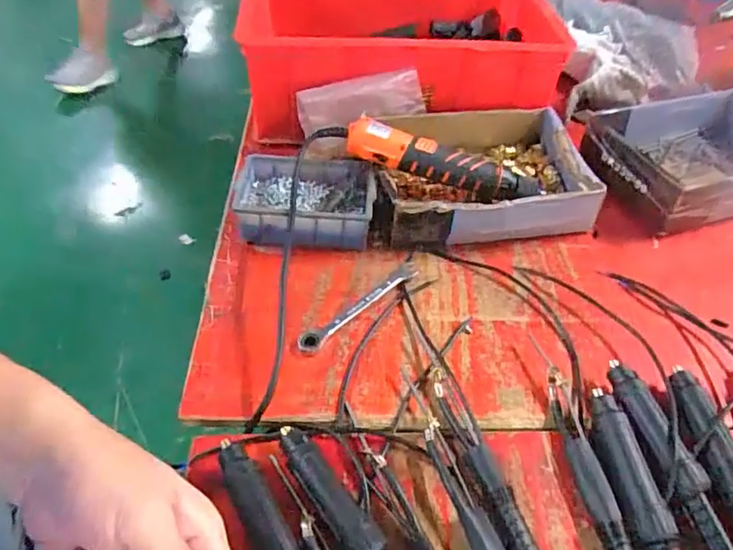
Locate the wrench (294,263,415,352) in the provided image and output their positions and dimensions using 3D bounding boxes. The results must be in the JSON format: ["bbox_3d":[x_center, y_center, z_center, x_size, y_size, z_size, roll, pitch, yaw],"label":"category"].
[{"bbox_3d":[-0.006,0.029,0.547,0.020,0.010,0.153,37,55,28],"label":"wrench"}]

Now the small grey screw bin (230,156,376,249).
[{"bbox_3d":[-0.069,-0.081,0.621,0.152,0.055,0.108,3,47,0],"label":"small grey screw bin"}]

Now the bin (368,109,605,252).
[{"bbox_3d":[0.126,-0.118,0.655,0.244,0.062,0.194,-4,47,-7],"label":"bin"}]

